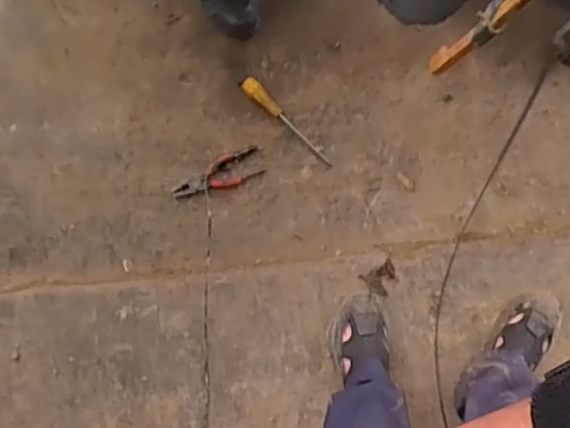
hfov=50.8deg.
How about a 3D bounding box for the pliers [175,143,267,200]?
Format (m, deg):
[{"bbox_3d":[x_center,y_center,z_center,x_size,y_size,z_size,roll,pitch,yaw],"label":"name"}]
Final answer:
[{"bbox_3d":[-0.147,-0.085,1.296,0.196,0.016,0.070,-18,90,1],"label":"pliers"}]

